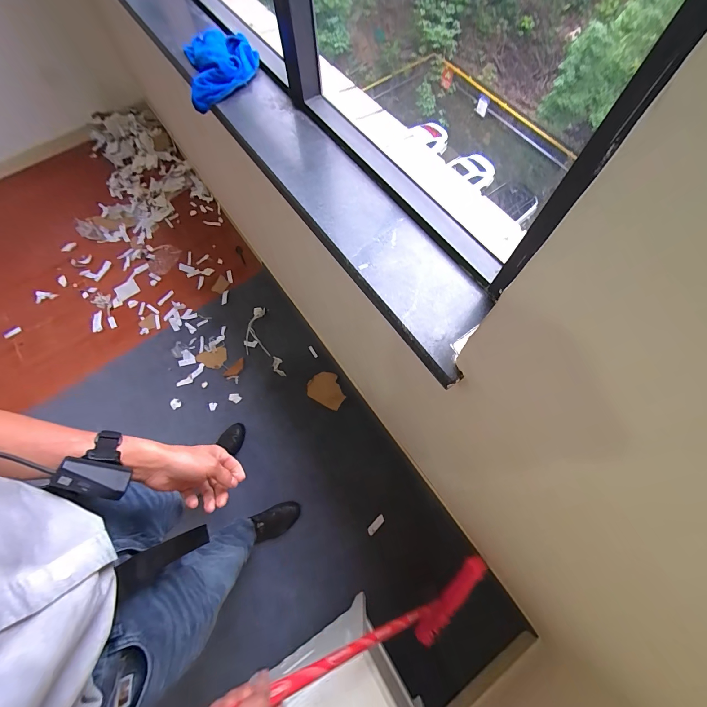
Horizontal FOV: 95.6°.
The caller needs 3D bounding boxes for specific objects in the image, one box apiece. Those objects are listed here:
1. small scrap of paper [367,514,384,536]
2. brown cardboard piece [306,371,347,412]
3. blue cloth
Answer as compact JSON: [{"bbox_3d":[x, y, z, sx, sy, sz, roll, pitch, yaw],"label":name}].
[{"bbox_3d":[0.087,0.663,1.237,0.083,0.005,0.029,-44,70,-10],"label":"small scrap of paper"},{"bbox_3d":[-0.117,0.161,1.451,0.176,0.006,0.140,27,80,12],"label":"brown cardboard piece"},{"bbox_3d":[-0.294,-0.635,0.706,0.170,0.050,0.181,-23,72,-6],"label":"blue cloth"}]

